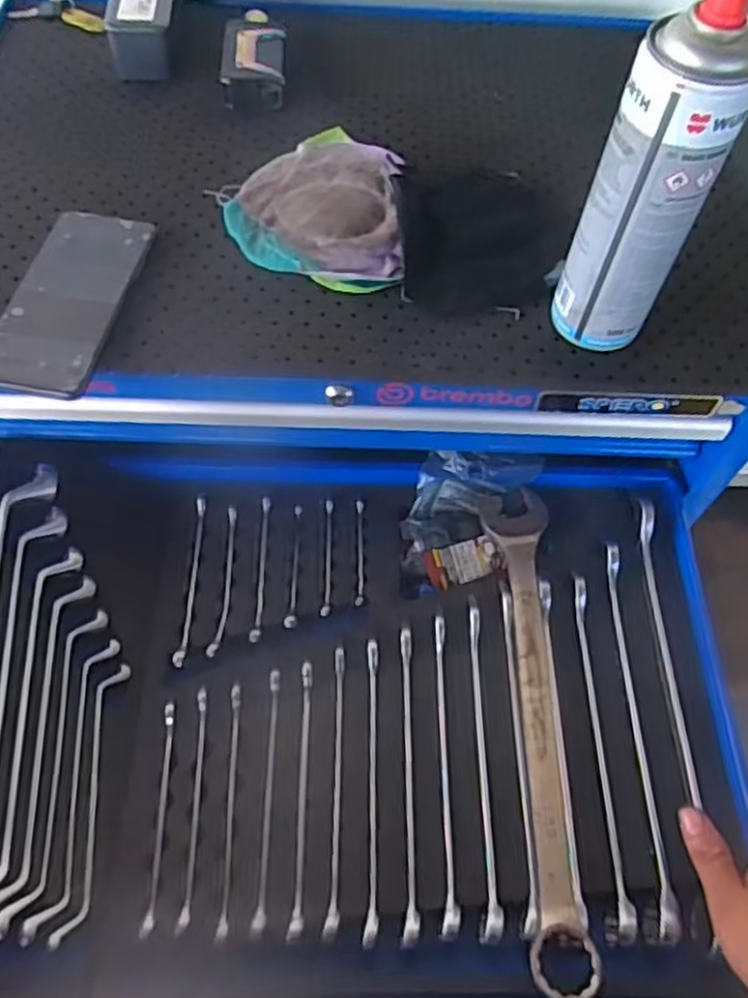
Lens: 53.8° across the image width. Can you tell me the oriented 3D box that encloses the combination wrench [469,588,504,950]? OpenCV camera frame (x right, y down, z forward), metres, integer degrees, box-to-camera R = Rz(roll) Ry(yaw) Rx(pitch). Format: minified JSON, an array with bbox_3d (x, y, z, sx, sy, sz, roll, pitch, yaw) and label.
[{"bbox_3d":[0.079,0.184,0.531,0.014,0.023,0.230,2,59,-2],"label":"combination wrench"}]

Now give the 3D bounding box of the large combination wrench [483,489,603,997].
[{"bbox_3d":[0.118,0.149,0.545,0.051,0.021,0.361,3,59,-2],"label":"large combination wrench"}]

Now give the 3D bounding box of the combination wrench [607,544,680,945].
[{"bbox_3d":[0.194,0.162,0.539,0.011,0.027,0.276,2,59,-2],"label":"combination wrench"}]

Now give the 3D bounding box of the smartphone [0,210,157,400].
[{"bbox_3d":[-0.214,-0.142,0.520,0.076,0.013,0.160,10,59,3],"label":"smartphone"}]

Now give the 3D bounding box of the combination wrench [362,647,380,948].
[{"bbox_3d":[-0.001,0.199,0.522,0.010,0.016,0.200,2,59,-2],"label":"combination wrench"}]

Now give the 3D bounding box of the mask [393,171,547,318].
[{"bbox_3d":[0.076,-0.203,0.562,0.115,0.026,0.147,0,59,-3],"label":"mask"}]

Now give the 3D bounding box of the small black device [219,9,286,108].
[{"bbox_3d":[-0.105,-0.391,0.653,0.054,0.021,0.115,0,59,-3],"label":"small black device"}]

